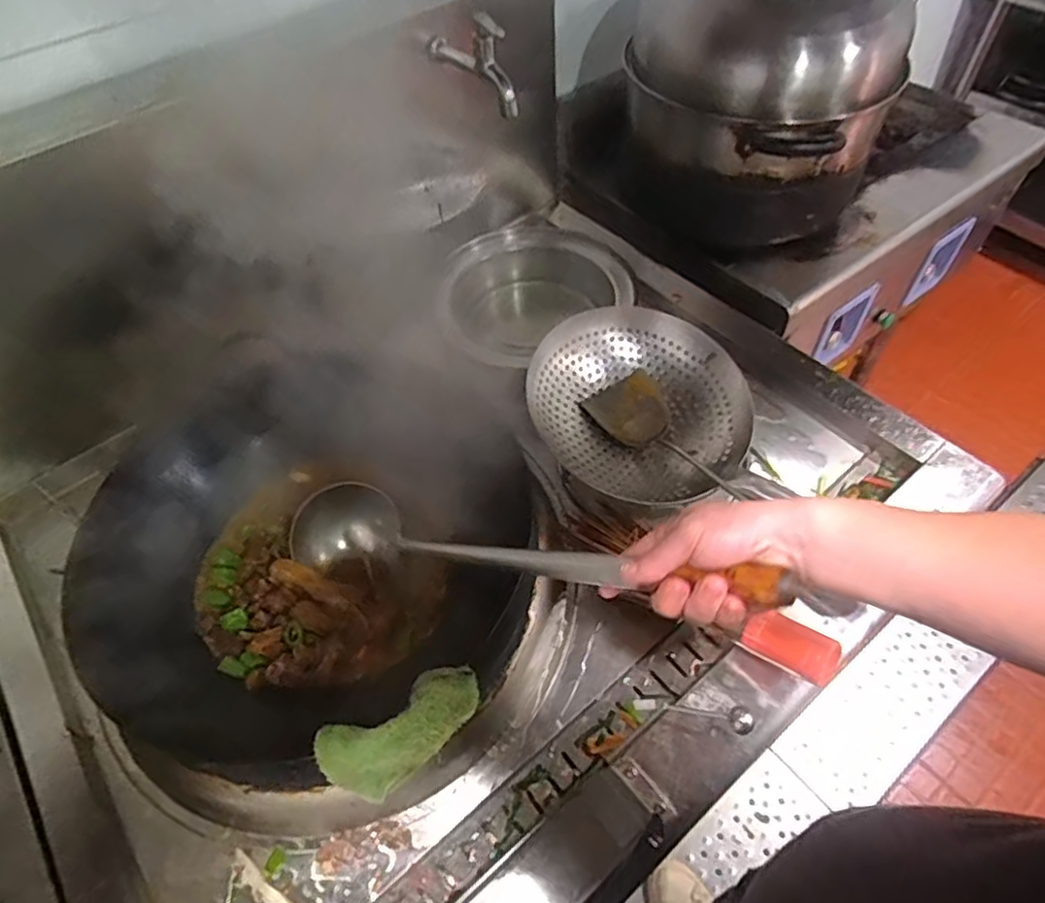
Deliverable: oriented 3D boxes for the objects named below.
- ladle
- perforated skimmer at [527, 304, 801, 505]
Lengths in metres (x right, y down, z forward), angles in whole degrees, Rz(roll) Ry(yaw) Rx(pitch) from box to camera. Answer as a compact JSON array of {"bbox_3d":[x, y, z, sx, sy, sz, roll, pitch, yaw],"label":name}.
[{"bbox_3d":[-0.041,0.088,0.568,0.523,0.070,0.087,2,47,42],"label":"ladle"},{"bbox_3d":[0.151,-0.058,0.808,0.274,0.090,0.252,-2,53,2],"label":"perforated skimmer"}]

